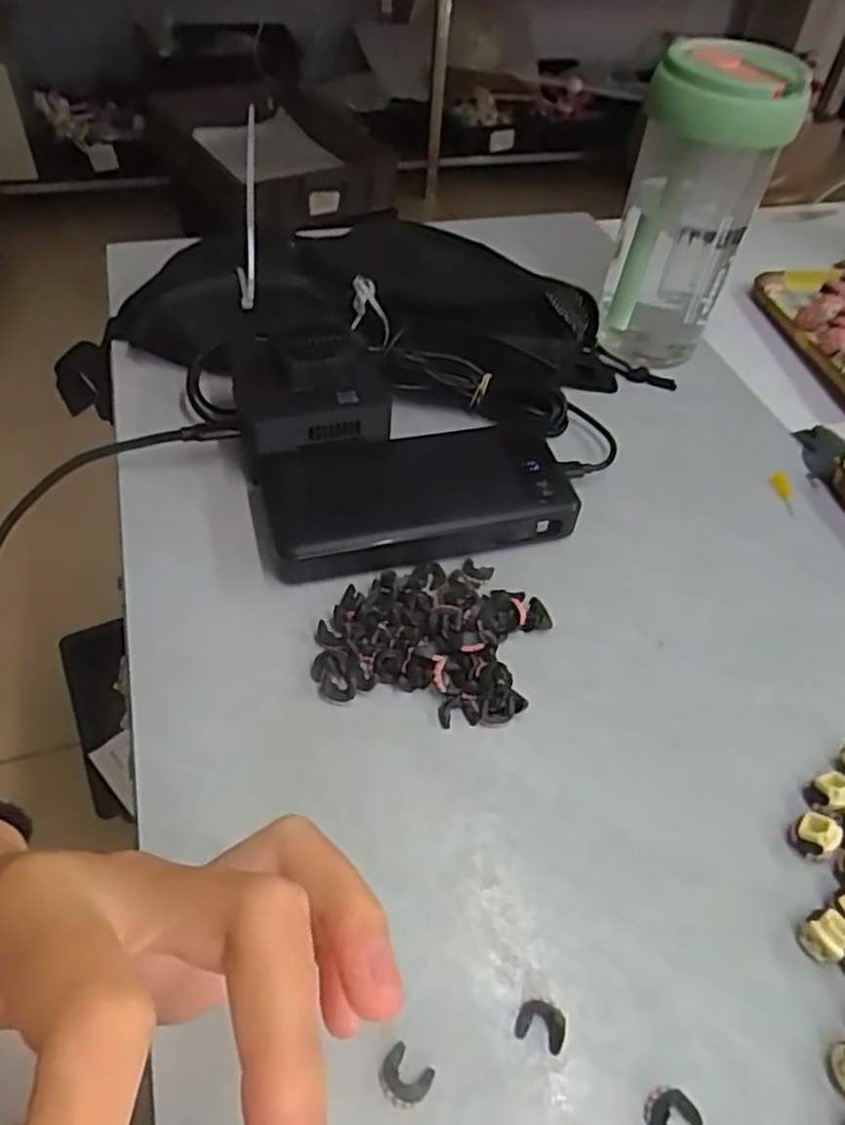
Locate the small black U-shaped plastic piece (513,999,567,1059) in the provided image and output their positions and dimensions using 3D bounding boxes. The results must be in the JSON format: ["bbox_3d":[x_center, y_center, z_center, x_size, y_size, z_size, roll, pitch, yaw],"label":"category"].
[{"bbox_3d":[0.040,0.154,0.246,0.016,0.004,0.013,20,51,13],"label":"small black U-shaped plastic piece"}]

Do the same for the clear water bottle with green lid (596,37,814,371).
[{"bbox_3d":[0.162,-0.212,0.459,0.075,0.172,0.078,11,50,6],"label":"clear water bottle with green lid"}]

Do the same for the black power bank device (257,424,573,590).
[{"bbox_3d":[-0.004,-0.034,0.387,0.158,0.024,0.075,-9,51,-12],"label":"black power bank device"}]

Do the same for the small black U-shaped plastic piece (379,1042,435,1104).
[{"bbox_3d":[-0.006,0.163,0.234,0.016,0.004,0.013,34,55,22],"label":"small black U-shaped plastic piece"}]

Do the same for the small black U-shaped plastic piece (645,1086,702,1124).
[{"bbox_3d":[0.078,0.173,0.232,0.016,0.004,0.014,-23,55,-21],"label":"small black U-shaped plastic piece"}]

